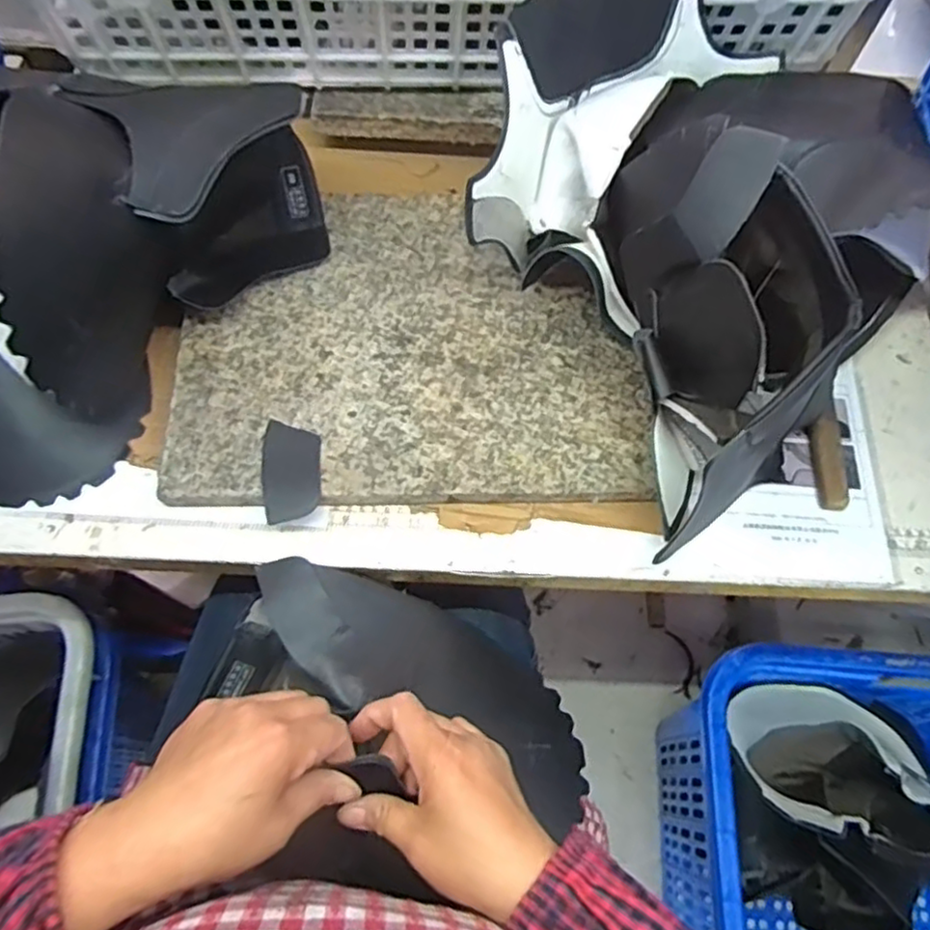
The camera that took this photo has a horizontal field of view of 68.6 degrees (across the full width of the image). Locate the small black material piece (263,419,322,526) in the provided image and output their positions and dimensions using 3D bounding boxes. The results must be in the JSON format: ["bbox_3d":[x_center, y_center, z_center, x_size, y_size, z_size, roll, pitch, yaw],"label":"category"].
[{"bbox_3d":[-0.132,0.004,0.521,0.042,0.005,0.077,-5,69,-4],"label":"small black material piece"}]

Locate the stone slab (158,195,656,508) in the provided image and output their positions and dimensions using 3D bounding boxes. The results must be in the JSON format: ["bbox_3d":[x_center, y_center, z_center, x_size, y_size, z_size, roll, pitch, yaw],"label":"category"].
[{"bbox_3d":[-0.045,-0.103,0.581,0.367,0.031,0.286,-1,66,-3],"label":"stone slab"}]

